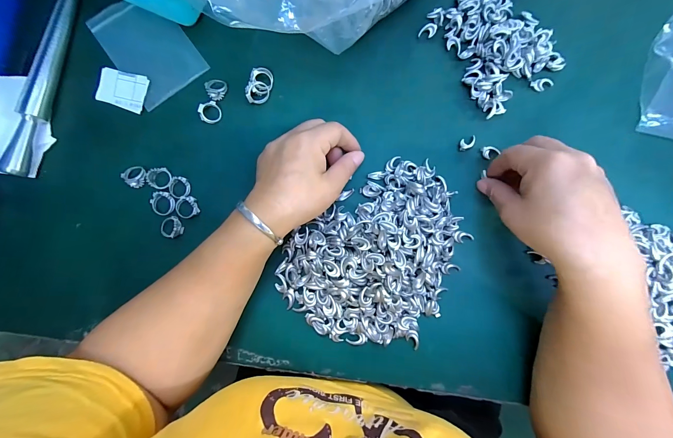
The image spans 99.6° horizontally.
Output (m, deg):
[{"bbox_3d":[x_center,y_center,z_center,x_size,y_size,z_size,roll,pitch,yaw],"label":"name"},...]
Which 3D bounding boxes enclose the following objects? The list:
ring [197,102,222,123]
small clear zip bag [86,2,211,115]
[{"bbox_3d":[-0.131,-0.110,0.292,0.018,0.011,0.022,45,87,4],"label":"ring"},{"bbox_3d":[-0.203,-0.187,0.306,0.080,0.006,0.123,-36,85,-2],"label":"small clear zip bag"}]

